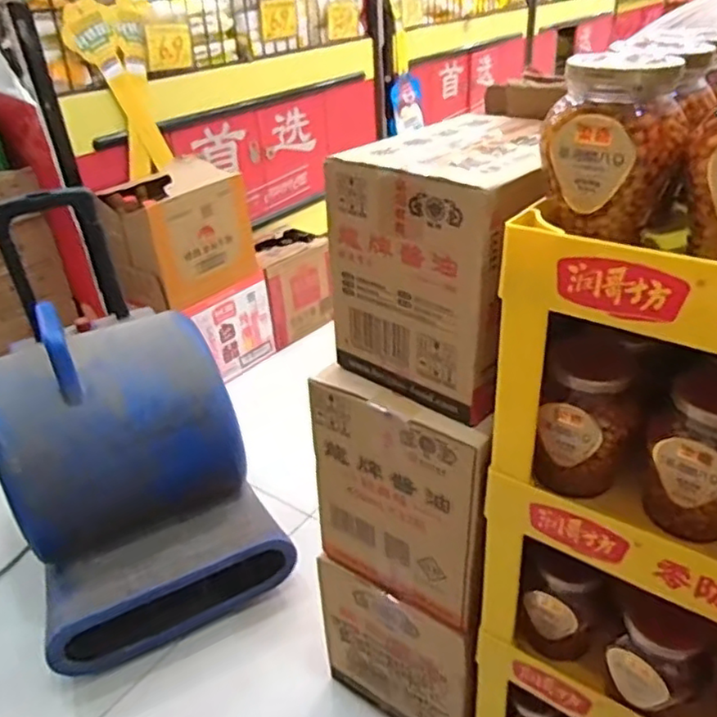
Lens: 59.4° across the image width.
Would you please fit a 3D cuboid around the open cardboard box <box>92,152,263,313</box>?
[{"bbox_3d":[-0.422,-0.306,1.482,0.185,0.290,0.303,24,41,38],"label":"open cardboard box"}]

